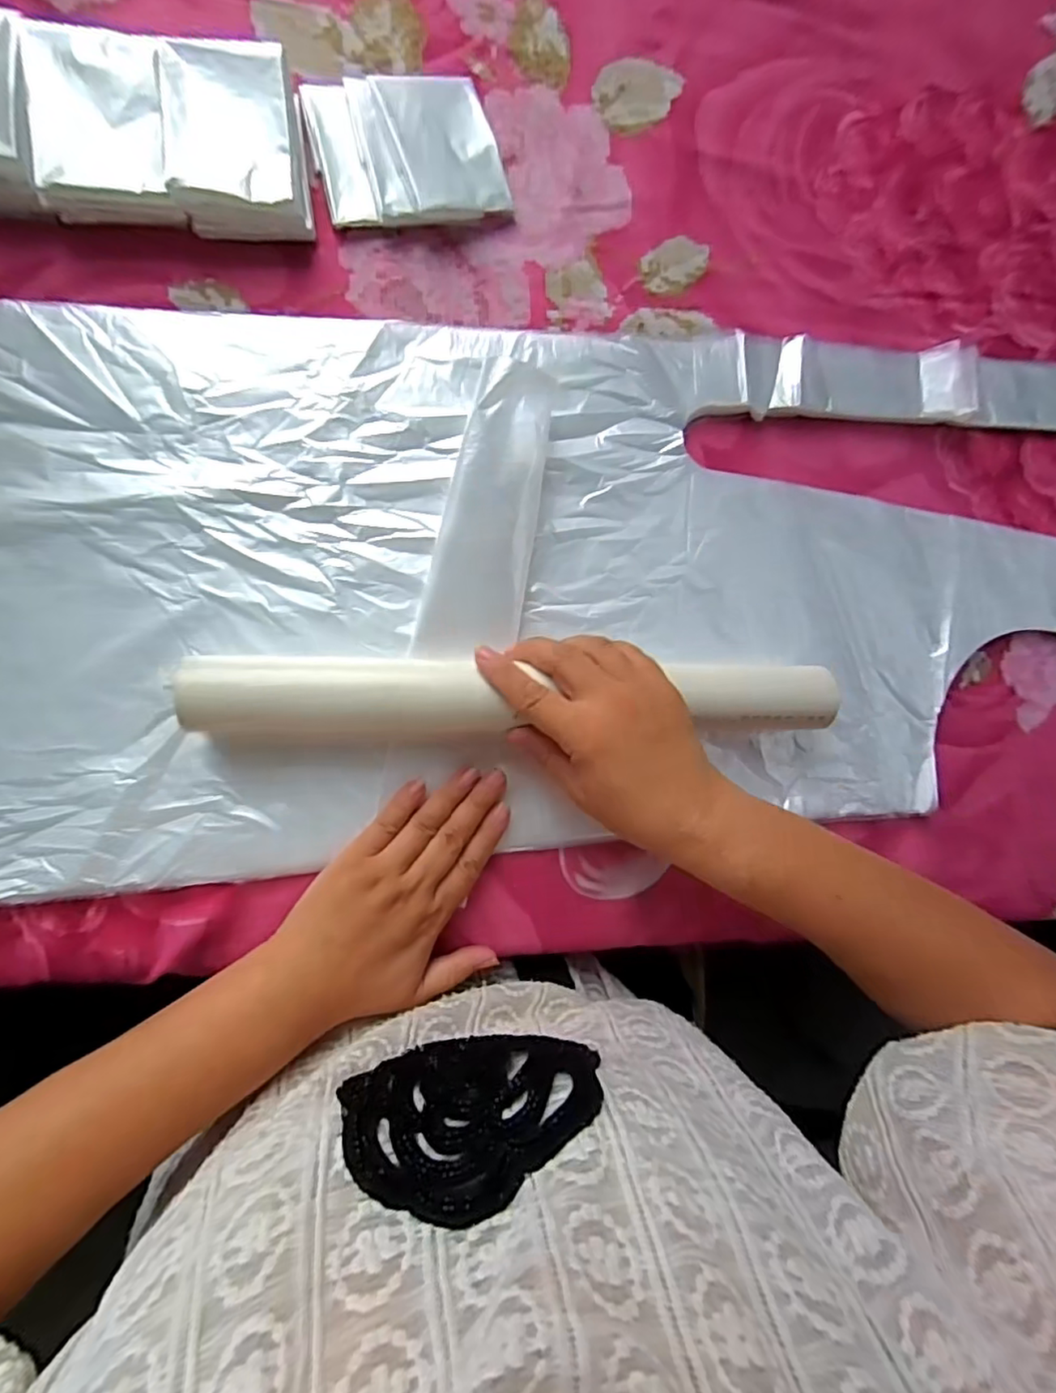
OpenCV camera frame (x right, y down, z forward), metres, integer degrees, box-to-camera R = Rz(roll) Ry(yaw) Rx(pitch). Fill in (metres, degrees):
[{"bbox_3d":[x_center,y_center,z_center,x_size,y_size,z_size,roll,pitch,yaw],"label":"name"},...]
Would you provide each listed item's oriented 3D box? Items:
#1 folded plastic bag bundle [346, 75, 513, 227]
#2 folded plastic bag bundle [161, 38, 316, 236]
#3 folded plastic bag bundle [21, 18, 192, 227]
[{"bbox_3d":[-0.056,-0.322,0.347,0.079,0.016,0.082,-15,91,-9],"label":"folded plastic bag bundle"},{"bbox_3d":[-0.158,-0.303,0.324,0.066,0.028,0.087,-4,89,-9],"label":"folded plastic bag bundle"},{"bbox_3d":[-0.224,-0.304,0.313,0.063,0.029,0.085,-7,90,-9],"label":"folded plastic bag bundle"}]

